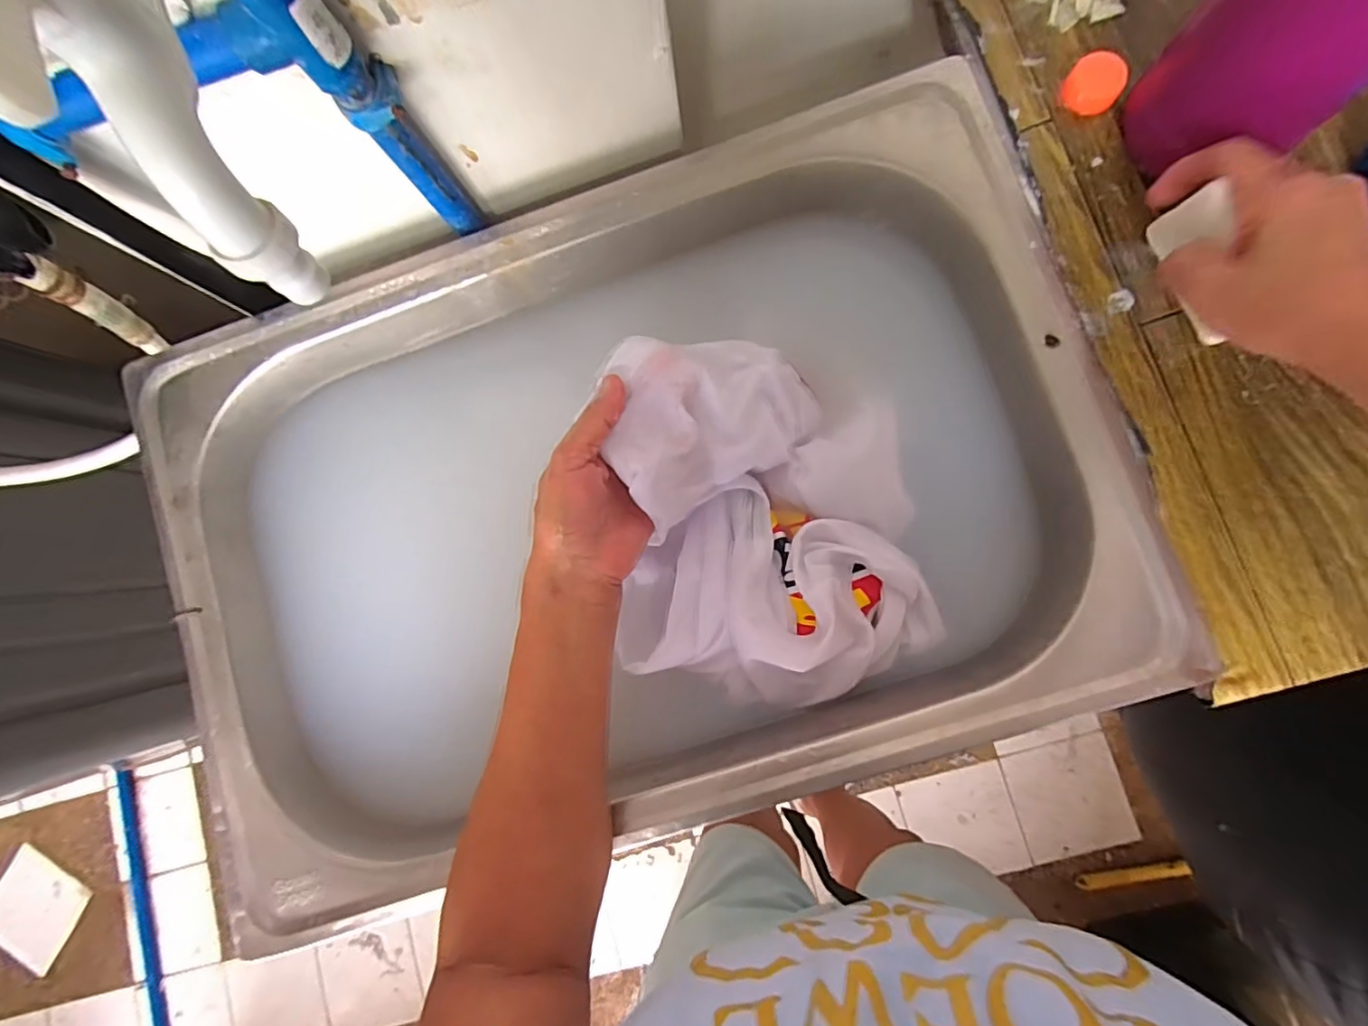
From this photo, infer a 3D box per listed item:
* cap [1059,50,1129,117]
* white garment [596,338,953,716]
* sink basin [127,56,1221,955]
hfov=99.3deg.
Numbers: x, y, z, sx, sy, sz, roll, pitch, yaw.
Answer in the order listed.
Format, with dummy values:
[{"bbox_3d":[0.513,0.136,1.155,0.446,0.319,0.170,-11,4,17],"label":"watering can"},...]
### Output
[{"bbox_3d":[0.251,-0.263,0.355,0.032,0.015,0.029,35,89,8],"label":"cap"},{"bbox_3d":[0.059,0.005,0.365,0.197,0.091,0.226,2,85,6],"label":"white garment"},{"bbox_3d":[-0.034,-0.002,0.438,0.600,0.157,0.393,-18,83,4],"label":"sink basin"}]

